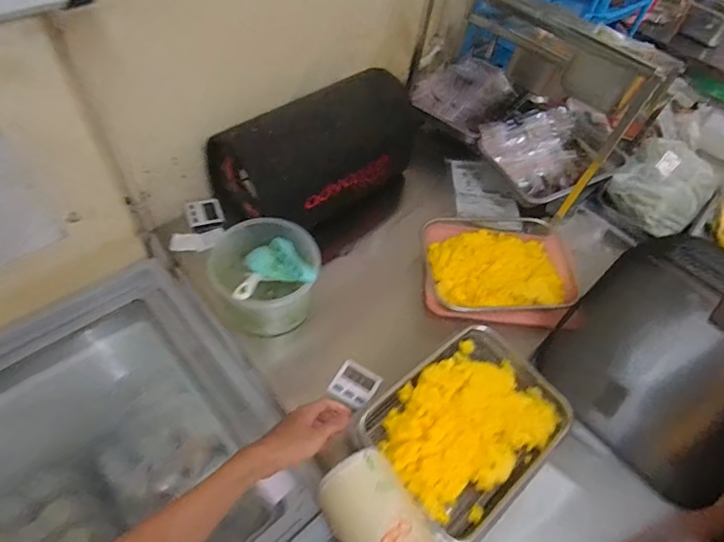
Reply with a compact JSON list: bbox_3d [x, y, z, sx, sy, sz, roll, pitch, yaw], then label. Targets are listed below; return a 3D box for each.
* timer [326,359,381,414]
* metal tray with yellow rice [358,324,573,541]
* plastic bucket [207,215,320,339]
[{"bbox_3d":[-0.013,0.188,0.742,0.069,0.019,0.072,25,55,14],"label":"timer"},{"bbox_3d":[0.167,0.233,0.709,0.300,0.047,0.223,-32,62,-25],"label":"metal tray with yellow rice"},{"bbox_3d":[-0.160,0.005,0.795,0.161,0.154,0.166,2,53,-3],"label":"plastic bucket"}]

